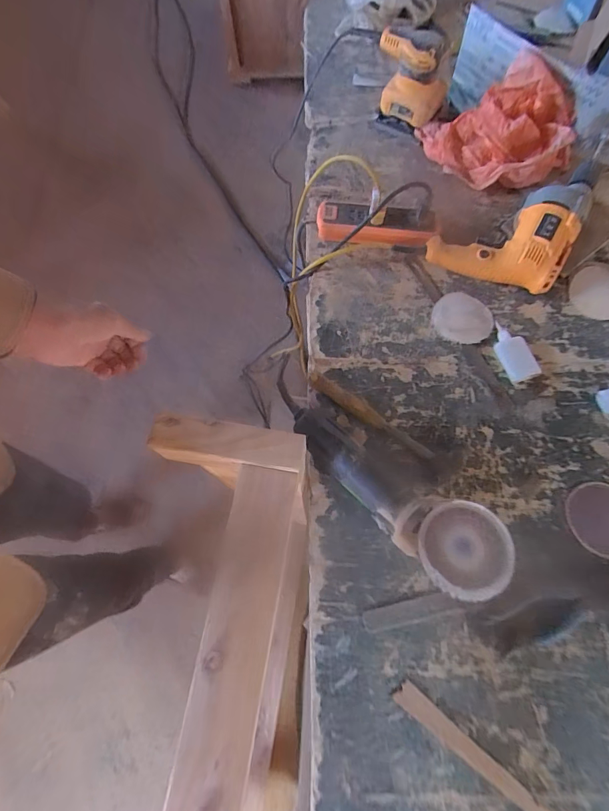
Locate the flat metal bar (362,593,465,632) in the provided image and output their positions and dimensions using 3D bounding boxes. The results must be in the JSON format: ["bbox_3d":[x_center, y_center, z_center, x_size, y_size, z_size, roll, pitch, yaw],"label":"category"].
[{"bbox_3d":[0.131,0.250,0.478,0.120,0.004,0.025,-12,70,-3],"label":"flat metal bar"}]

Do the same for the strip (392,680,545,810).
[{"bbox_3d":[0.192,0.384,0.424,0.211,0.006,0.025,36,74,13],"label":"strip"}]

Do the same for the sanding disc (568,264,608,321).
[{"bbox_3d":[0.478,-0.181,0.633,0.105,0.009,0.092,-24,71,-7],"label":"sanding disc"}]

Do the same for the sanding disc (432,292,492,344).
[{"bbox_3d":[0.250,-0.138,0.622,0.087,0.008,0.088,-1,70,1],"label":"sanding disc"}]

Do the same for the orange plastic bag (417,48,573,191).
[{"bbox_3d":[0.342,-0.486,0.688,0.234,0.114,0.192,42,76,15],"label":"orange plastic bag"}]

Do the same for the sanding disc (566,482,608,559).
[{"bbox_3d":[0.392,0.147,0.513,0.095,0.004,0.090,-1,70,1],"label":"sanding disc"}]

